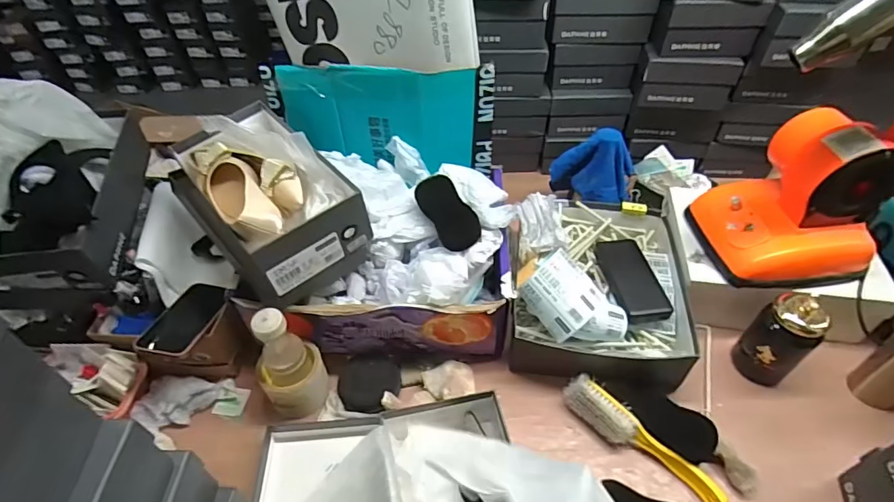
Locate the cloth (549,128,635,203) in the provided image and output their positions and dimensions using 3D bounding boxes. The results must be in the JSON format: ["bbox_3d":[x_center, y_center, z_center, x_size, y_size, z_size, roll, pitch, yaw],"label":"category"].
[{"bbox_3d":[0.268,-0.156,0.888,0.147,0.111,0.075,15,50,15],"label":"cloth"}]

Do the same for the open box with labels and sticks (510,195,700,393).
[{"bbox_3d":[0.238,0.042,0.787,0.267,0.128,0.324,5,48,6],"label":"open box with labels and sticks"}]

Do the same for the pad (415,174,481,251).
[{"bbox_3d":[0.001,-0.059,0.720,0.061,0.017,0.123,-31,74,-2],"label":"pad"}]

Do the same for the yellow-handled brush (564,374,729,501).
[{"bbox_3d":[0.263,0.258,0.654,0.235,0.049,0.046,33,56,28],"label":"yellow-handled brush"}]

